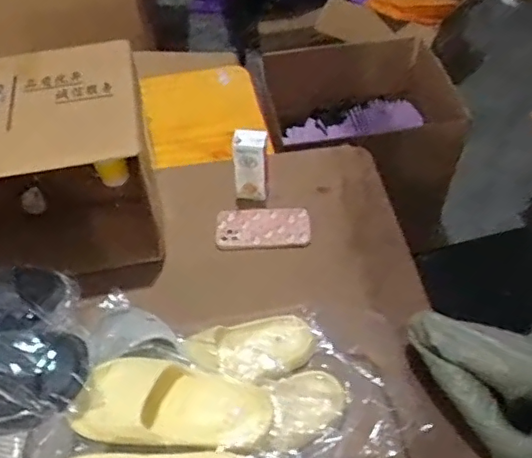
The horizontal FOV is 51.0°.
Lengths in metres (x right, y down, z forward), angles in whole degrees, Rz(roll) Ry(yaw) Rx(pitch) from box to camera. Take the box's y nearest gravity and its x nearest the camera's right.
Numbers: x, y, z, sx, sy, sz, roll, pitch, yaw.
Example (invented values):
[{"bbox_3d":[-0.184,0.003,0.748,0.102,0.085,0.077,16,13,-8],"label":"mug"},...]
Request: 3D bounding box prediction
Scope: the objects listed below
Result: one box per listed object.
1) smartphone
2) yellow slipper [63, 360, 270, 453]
[{"bbox_3d":[-0.005,-0.004,0.967,0.162,0.013,0.087,-2,56,0],"label":"smartphone"},{"bbox_3d":[-0.111,0.210,0.665,0.229,0.058,0.098,7,51,9],"label":"yellow slipper"}]

